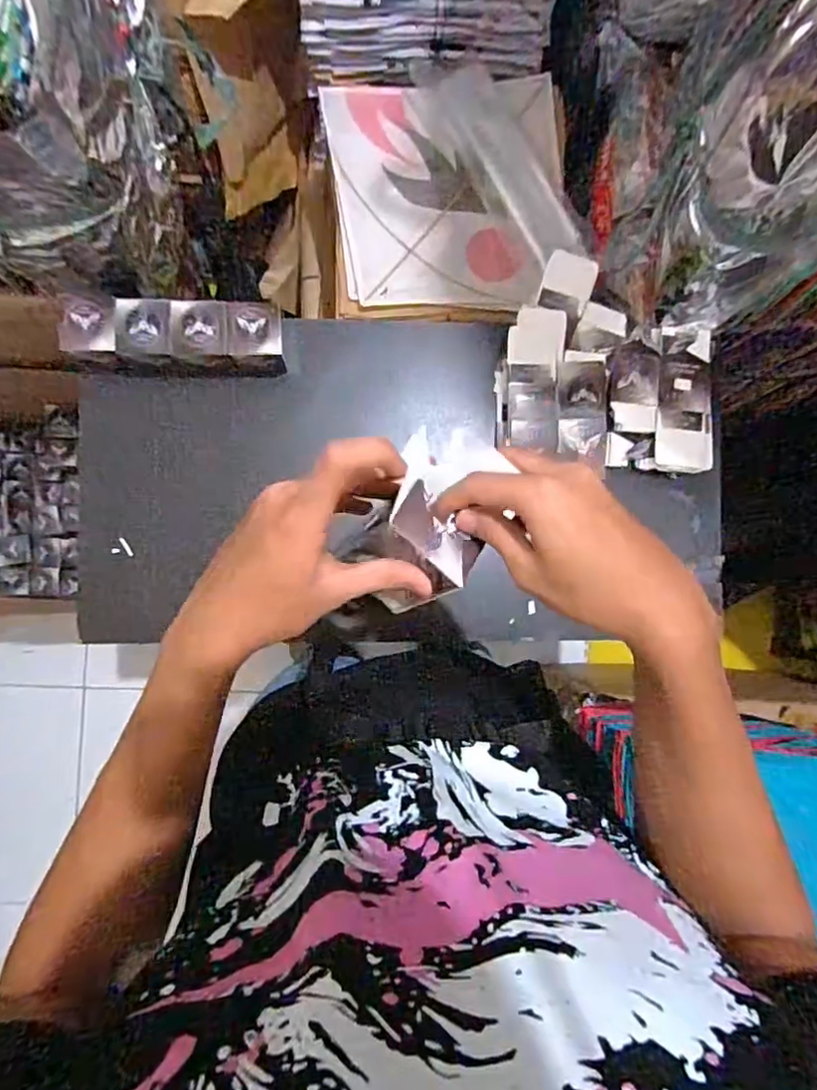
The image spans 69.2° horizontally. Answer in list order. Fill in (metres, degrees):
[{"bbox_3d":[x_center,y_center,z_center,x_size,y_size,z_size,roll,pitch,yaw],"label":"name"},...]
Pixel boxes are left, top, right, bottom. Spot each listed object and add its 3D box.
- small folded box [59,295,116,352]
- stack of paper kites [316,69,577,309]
[{"bbox_3d":[-0.350,-0.241,0.643,0.060,0.008,0.061,2,88,-3],"label":"small folded box"},{"bbox_3d":[0.063,-0.517,0.864,0.352,0.030,0.347,-2,88,-3],"label":"stack of paper kites"}]

